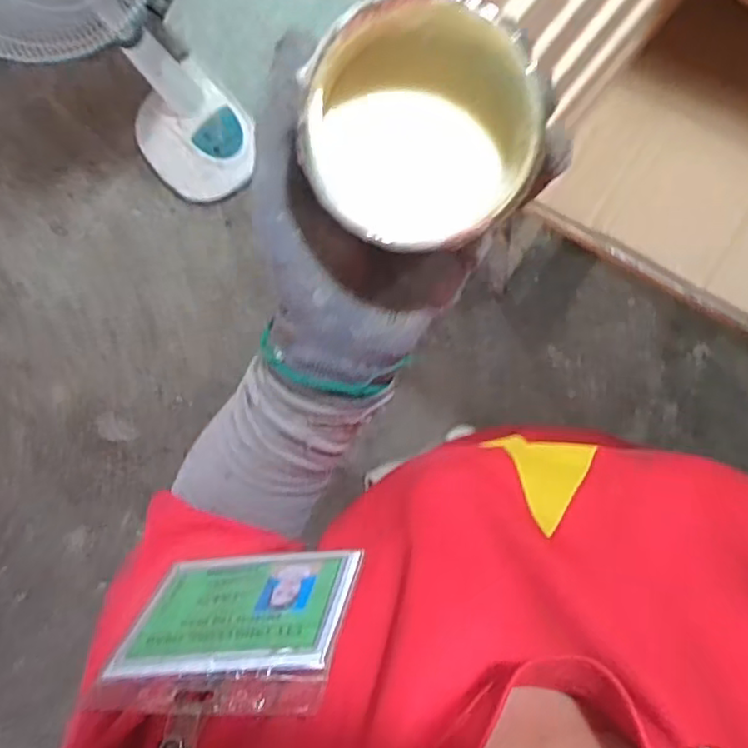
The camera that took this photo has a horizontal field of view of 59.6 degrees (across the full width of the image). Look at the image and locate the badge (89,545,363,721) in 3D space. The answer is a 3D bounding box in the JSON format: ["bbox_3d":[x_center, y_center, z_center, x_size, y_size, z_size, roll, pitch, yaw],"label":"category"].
[{"bbox_3d":[-0.058,0.103,0.269,0.097,0.081,0.007,-8,114,17],"label":"badge"}]

